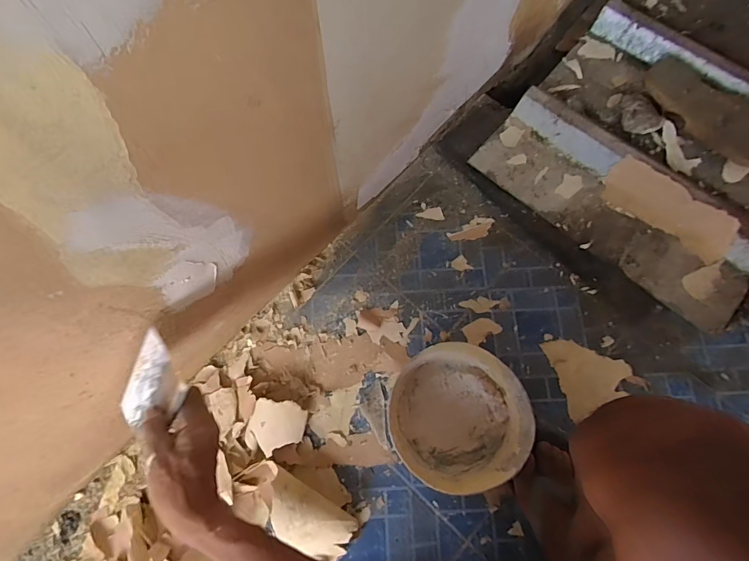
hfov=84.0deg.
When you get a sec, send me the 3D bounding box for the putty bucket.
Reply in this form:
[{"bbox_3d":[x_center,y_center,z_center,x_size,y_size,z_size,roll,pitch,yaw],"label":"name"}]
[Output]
[{"bbox_3d":[0.113,0.182,0.583,0.177,0.070,0.173,0,74,0],"label":"putty bucket"}]

